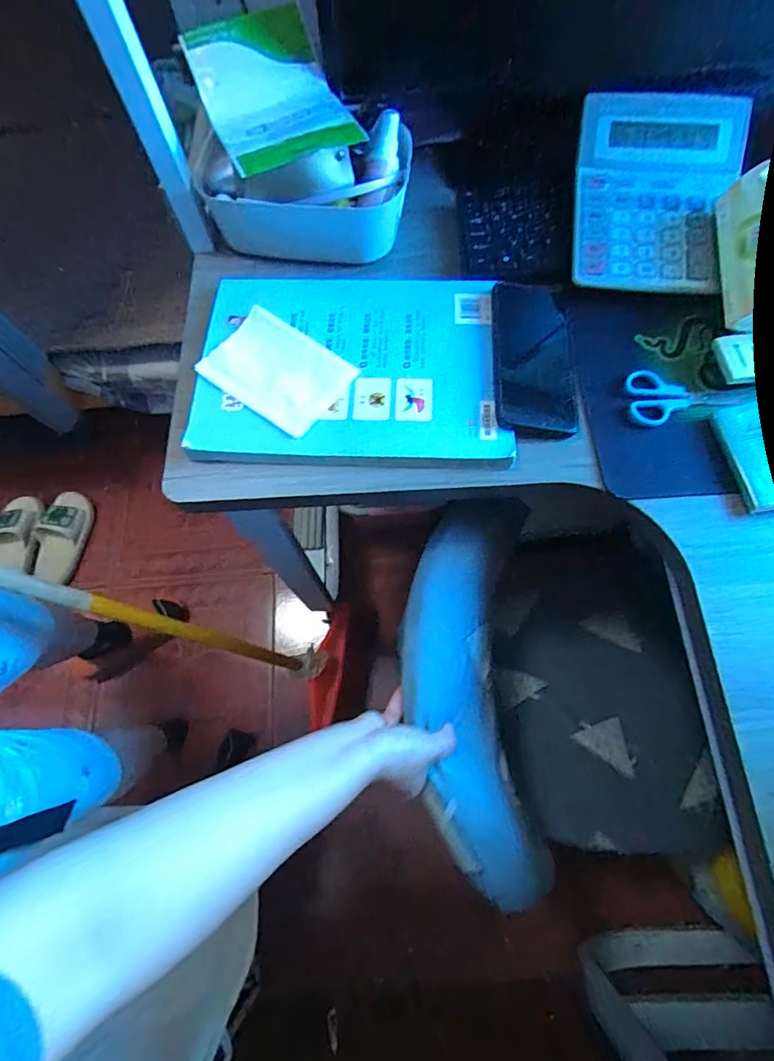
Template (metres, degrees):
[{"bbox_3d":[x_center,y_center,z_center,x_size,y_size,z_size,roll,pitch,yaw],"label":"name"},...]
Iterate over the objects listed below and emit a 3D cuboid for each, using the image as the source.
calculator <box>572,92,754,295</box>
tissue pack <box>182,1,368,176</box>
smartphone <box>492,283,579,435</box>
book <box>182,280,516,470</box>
[{"bbox_3d":[0.276,-0.338,0.492,0.164,0.071,0.202,6,70,3],"label":"calculator"},{"bbox_3d":[-0.106,-0.402,0.445,0.120,0.042,0.169,-24,70,-6],"label":"tissue pack"},{"bbox_3d":[0.139,-0.170,0.467,0.072,0.004,0.167,1,70,2],"label":"smartphone"},{"bbox_3d":[-0.036,-0.161,0.472,0.287,0.013,0.211,2,70,2],"label":"book"}]

